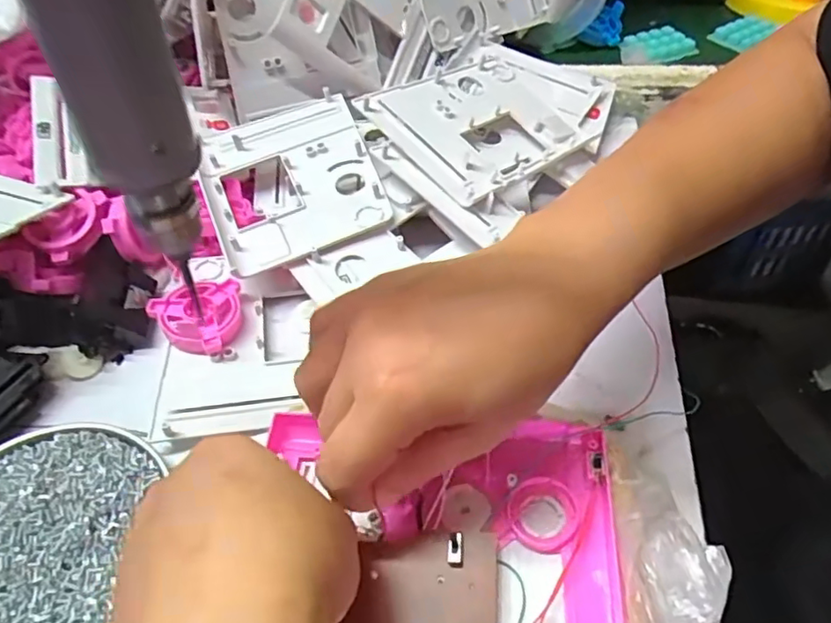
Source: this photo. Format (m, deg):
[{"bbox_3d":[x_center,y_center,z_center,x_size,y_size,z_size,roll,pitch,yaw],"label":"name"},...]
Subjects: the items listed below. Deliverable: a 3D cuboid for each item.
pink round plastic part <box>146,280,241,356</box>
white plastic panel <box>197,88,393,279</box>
[{"bbox_3d":[-0.130,0.003,0.380,0.053,0.027,0.048,-38,58,-25],"label":"pink round plastic part"},{"bbox_3d":[-0.090,-0.097,0.428,0.113,0.019,0.149,-17,51,-10],"label":"white plastic panel"}]

